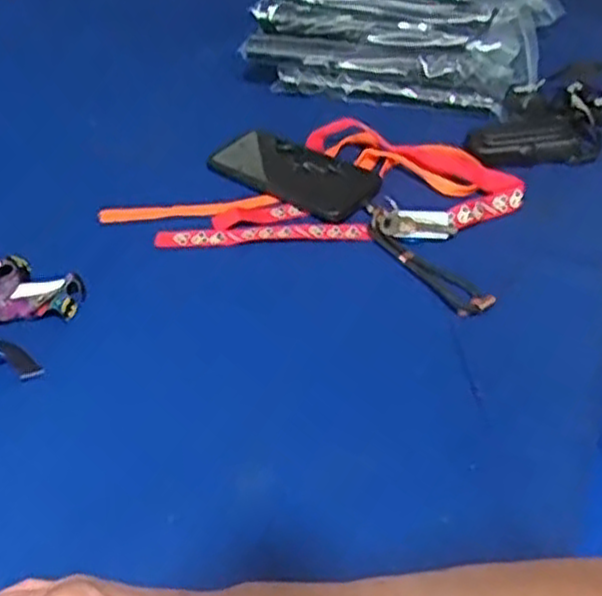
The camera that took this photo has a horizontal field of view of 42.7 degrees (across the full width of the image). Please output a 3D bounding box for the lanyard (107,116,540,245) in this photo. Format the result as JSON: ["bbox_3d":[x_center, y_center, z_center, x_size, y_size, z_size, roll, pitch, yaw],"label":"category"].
[{"bbox_3d":[0.013,-0.114,0.741,0.378,0.032,0.167,-2,44,-2],"label":"lanyard"}]

